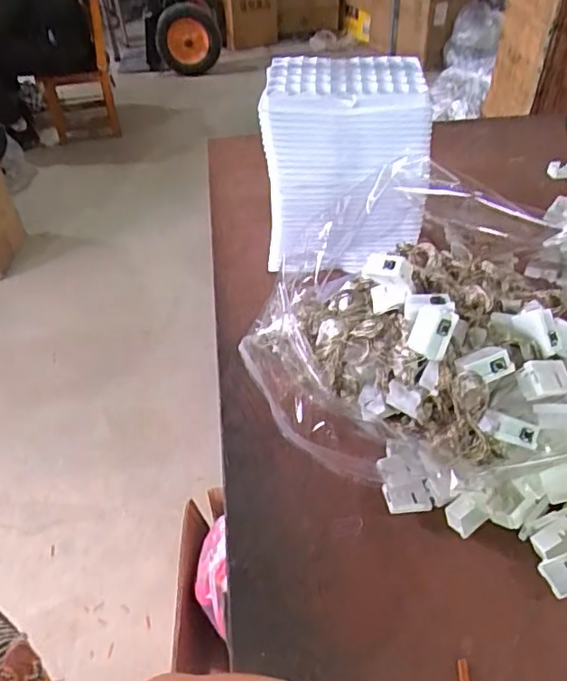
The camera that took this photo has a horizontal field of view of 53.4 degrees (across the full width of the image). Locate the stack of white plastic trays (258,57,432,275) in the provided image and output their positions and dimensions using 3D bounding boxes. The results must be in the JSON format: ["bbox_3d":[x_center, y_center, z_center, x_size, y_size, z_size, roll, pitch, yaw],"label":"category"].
[{"bbox_3d":[0.052,-0.148,0.478,0.127,0.148,0.088,2,44,5],"label":"stack of white plastic trays"}]

